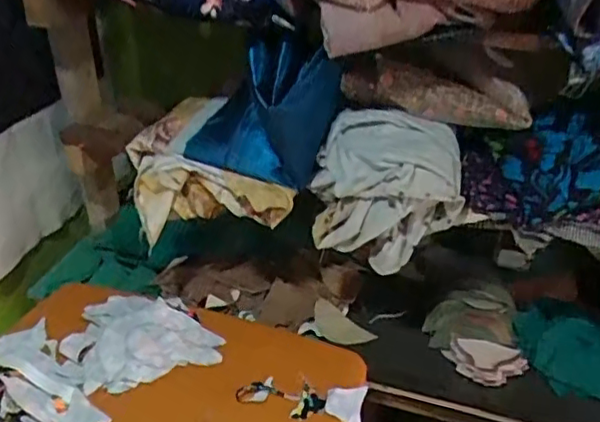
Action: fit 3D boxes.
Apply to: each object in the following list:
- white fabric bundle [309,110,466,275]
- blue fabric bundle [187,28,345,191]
[{"bbox_3d":[0.117,-0.033,0.831,0.191,0.159,0.130,9,32,12],"label":"white fabric bundle"},{"bbox_3d":[-0.052,-0.137,0.825,0.185,0.176,0.099,10,33,14],"label":"blue fabric bundle"}]

